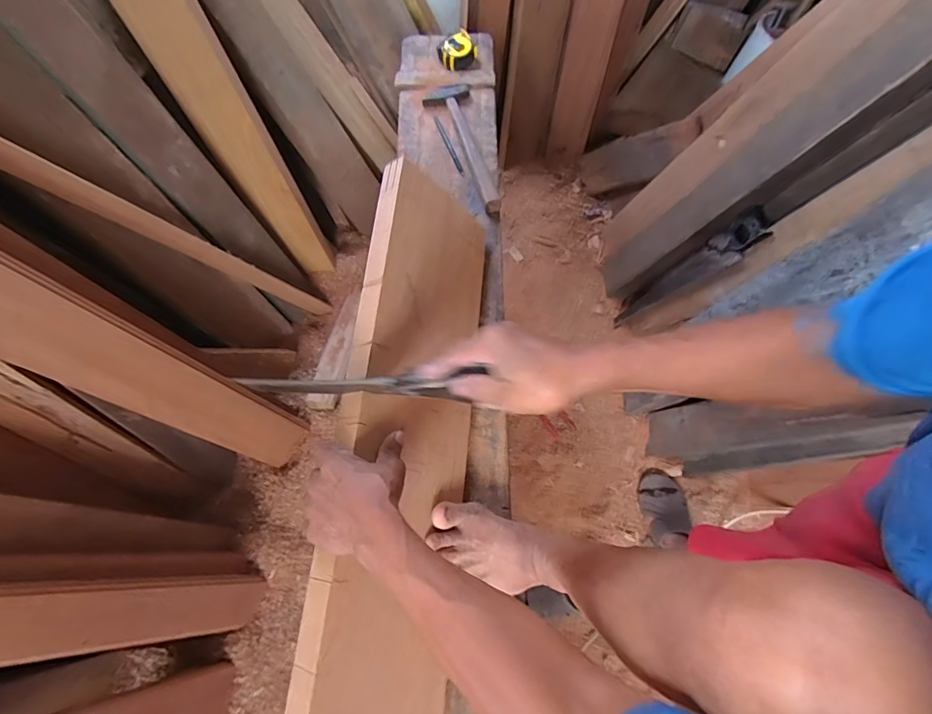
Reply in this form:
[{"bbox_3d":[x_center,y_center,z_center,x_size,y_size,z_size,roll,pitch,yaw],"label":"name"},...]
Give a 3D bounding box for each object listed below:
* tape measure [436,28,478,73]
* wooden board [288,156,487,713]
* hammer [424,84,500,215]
[{"bbox_3d":[-0.016,-0.620,0.925,0.077,0.033,0.070,2,72,-2],"label":"tape measure"},{"bbox_3d":[-0.068,0.090,0.581,0.041,0.207,0.716,-8,67,37],"label":"wooden board"},{"bbox_3d":[-0.005,-0.391,0.855,0.085,0.029,0.304,-13,73,-6],"label":"hammer"}]

